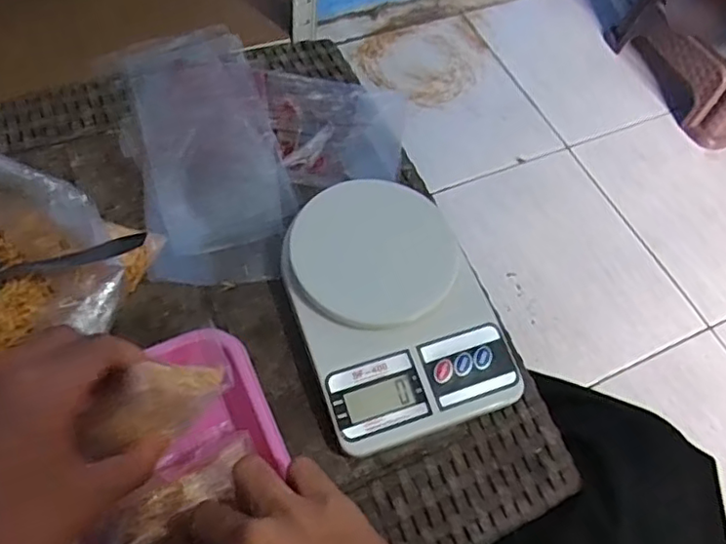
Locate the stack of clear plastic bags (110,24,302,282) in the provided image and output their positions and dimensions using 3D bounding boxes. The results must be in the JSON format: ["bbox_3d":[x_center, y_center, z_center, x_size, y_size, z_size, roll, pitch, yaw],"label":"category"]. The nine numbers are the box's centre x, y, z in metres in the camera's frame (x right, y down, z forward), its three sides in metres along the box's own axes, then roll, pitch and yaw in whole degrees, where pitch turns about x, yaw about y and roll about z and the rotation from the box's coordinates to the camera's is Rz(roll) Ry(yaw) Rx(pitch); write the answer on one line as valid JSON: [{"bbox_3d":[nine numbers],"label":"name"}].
[{"bbox_3d":[-0.124,-0.099,0.471,0.109,0.014,0.232,-15,64,-14],"label":"stack of clear plastic bags"}]

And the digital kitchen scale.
[{"bbox_3d":[0.018,0.022,0.411,0.127,0.034,0.173,-19,66,-12],"label":"digital kitchen scale"}]

